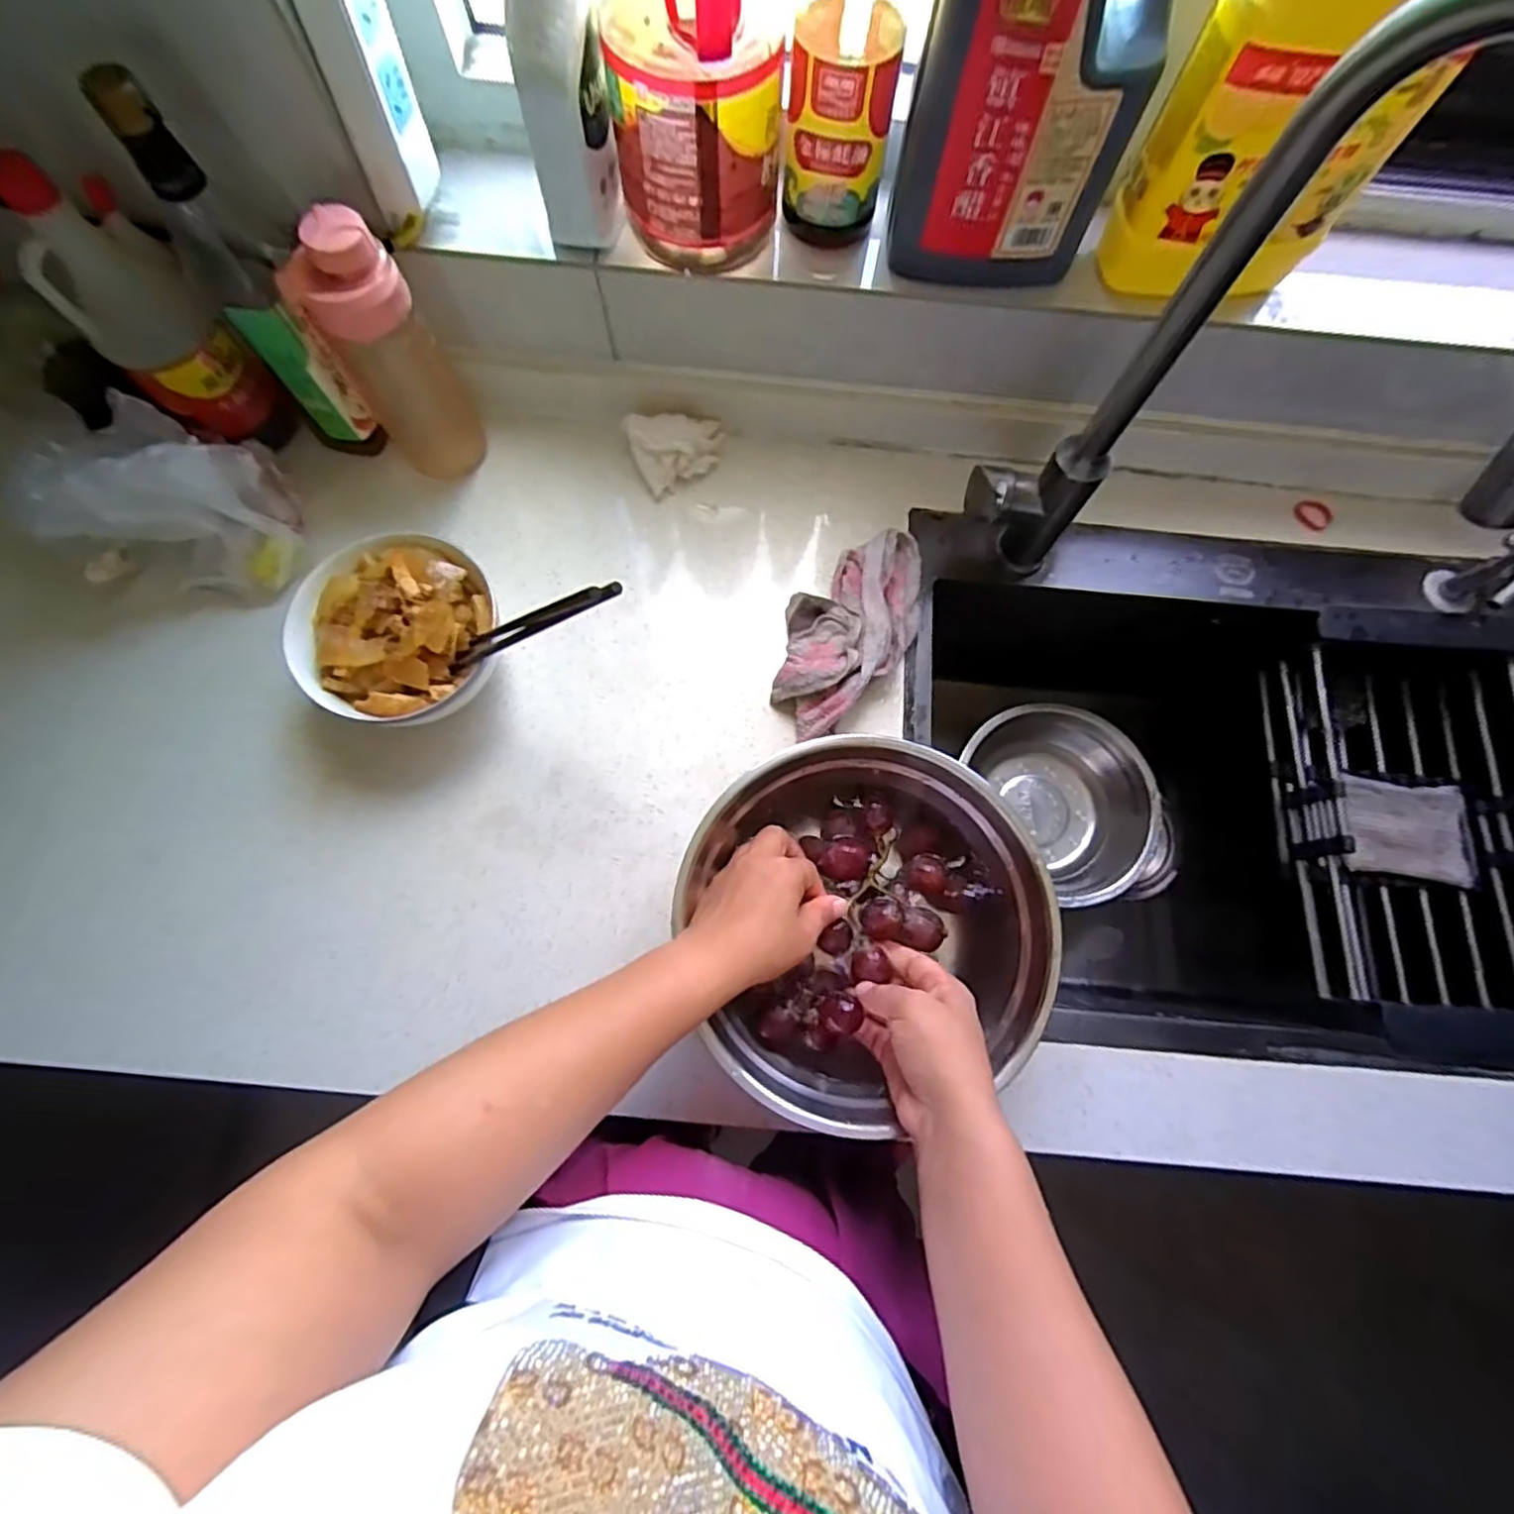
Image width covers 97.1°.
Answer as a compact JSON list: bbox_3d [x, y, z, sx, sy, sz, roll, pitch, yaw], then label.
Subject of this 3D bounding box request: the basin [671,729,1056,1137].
[{"bbox_3d":[0.074,0.110,0.476,0.234,0.079,0.239,0,76,-2],"label":"basin"}]

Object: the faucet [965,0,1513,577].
[{"bbox_3d":[0.258,-0.172,0.391,0.056,0.419,0.211,-35,80,-9],"label":"faucet"}]

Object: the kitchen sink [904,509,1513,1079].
[{"bbox_3d":[0.420,0.041,0.668,0.597,0.233,0.447,5,76,0],"label":"kitchen sink"}]

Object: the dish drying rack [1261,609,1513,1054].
[{"bbox_3d":[0.597,0.065,0.593,0.215,0.090,0.371,5,76,0],"label":"dish drying rack"}]

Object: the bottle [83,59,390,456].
[{"bbox_3d":[-0.353,-0.312,0.484,0.053,0.257,0.076,-36,80,-10],"label":"bottle"}]

